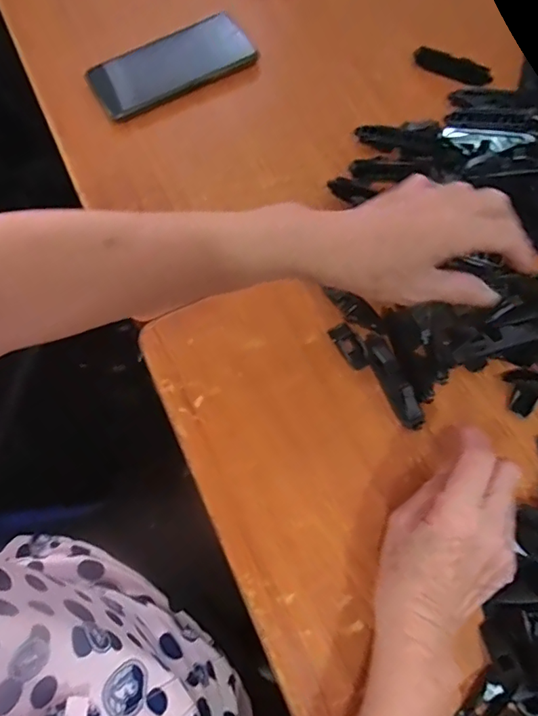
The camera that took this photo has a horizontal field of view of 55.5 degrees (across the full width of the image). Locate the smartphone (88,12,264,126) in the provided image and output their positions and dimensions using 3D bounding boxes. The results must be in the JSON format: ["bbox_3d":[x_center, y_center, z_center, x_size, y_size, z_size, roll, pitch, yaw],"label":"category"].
[{"bbox_3d":[-0.102,-0.311,0.542,0.173,0.007,0.083,-27,71,-7],"label":"smartphone"}]

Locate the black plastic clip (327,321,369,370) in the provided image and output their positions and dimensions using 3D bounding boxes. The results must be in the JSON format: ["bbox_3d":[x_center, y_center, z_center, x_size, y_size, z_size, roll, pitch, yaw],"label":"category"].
[{"bbox_3d":[0.067,-0.011,0.417,0.019,0.009,0.042,-31,71,-8],"label":"black plastic clip"}]

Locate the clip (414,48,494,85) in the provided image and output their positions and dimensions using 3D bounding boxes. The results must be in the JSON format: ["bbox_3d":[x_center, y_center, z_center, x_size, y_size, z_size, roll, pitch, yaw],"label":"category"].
[{"bbox_3d":[0.190,-0.301,0.528,0.080,0.014,0.014,25,73,11],"label":"clip"}]

